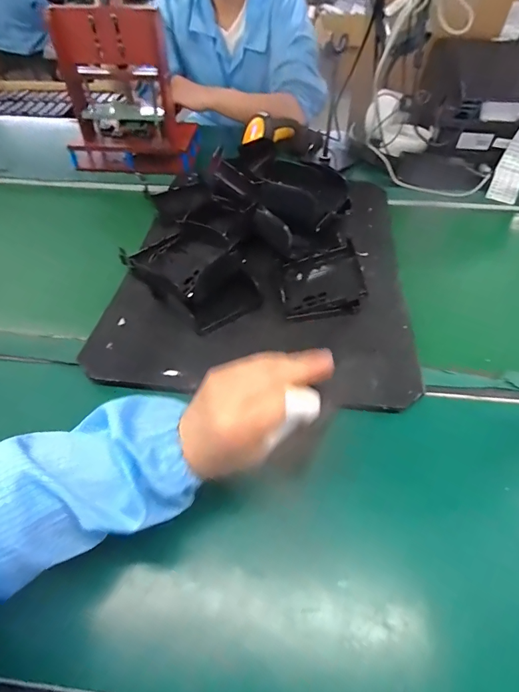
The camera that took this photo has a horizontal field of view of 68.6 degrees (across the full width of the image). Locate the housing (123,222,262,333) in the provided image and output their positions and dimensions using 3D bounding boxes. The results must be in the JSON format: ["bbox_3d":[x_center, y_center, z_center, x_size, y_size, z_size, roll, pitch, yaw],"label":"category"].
[{"bbox_3d":[-0.100,-0.112,0.557,0.208,0.058,0.132,38,62,26],"label":"housing"}]

